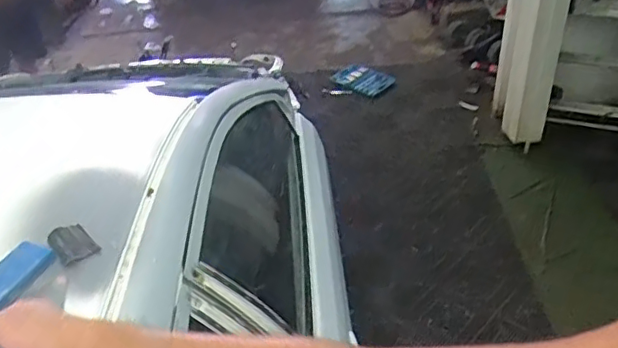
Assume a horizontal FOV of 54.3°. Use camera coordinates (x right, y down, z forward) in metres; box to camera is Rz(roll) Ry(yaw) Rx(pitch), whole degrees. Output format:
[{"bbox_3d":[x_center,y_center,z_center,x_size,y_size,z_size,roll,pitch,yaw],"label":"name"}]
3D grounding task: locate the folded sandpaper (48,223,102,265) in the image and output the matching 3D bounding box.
[{"bbox_3d":[-0.348,0.100,0.888,0.056,0.035,0.055,-33,46,-31],"label":"folded sandpaper"}]

